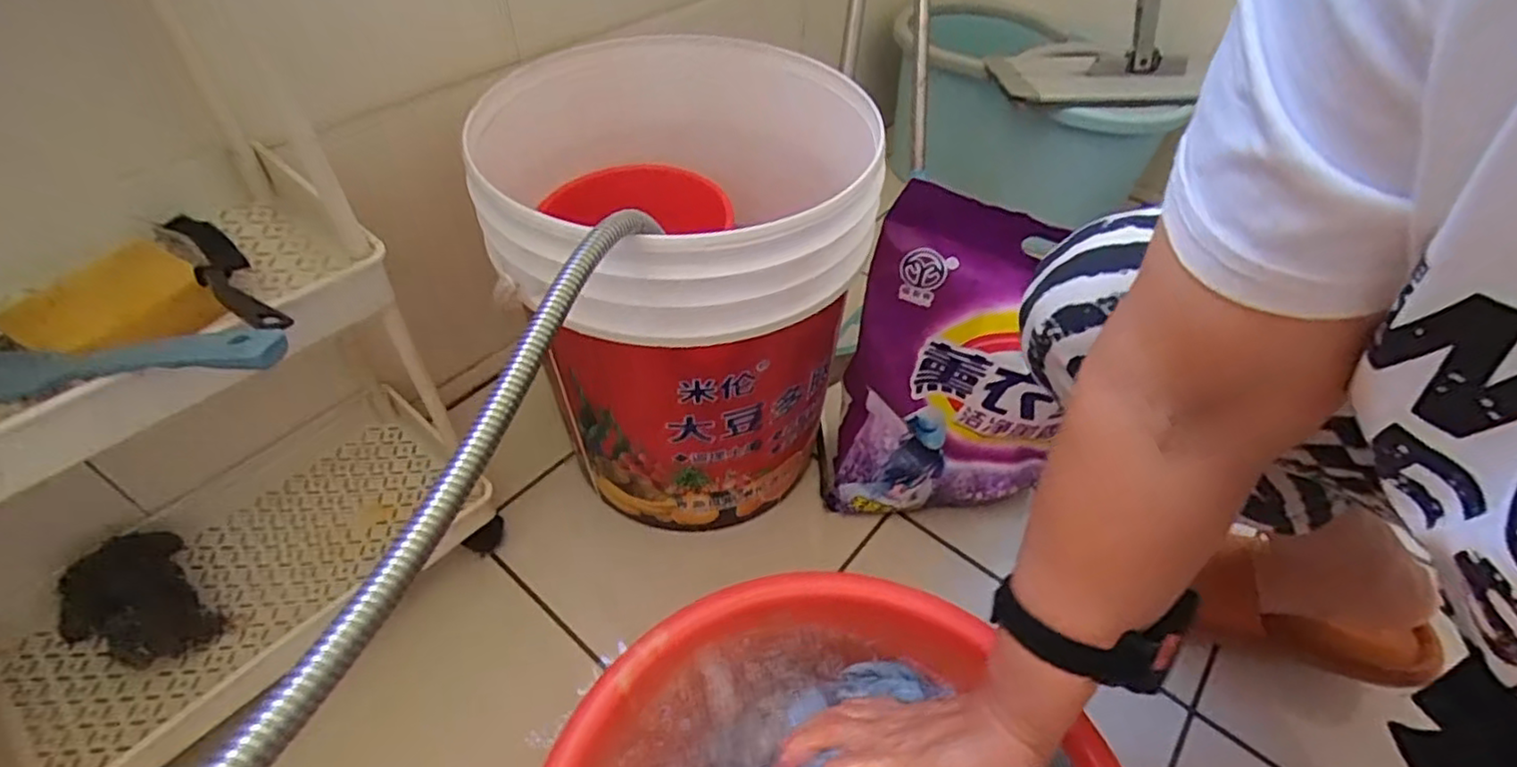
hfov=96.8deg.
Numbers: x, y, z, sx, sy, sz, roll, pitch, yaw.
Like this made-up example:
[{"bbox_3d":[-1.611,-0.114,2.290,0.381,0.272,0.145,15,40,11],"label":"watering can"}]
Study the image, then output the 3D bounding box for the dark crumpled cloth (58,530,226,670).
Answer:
[{"bbox_3d":[-0.474,0.170,0.523,0.083,0.067,0.087,23,49,16],"label":"dark crumpled cloth"}]

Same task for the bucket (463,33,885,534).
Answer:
[{"bbox_3d":[-0.069,-0.074,0.605,0.281,0.347,0.285,3,46,-3],"label":"bucket"}]

